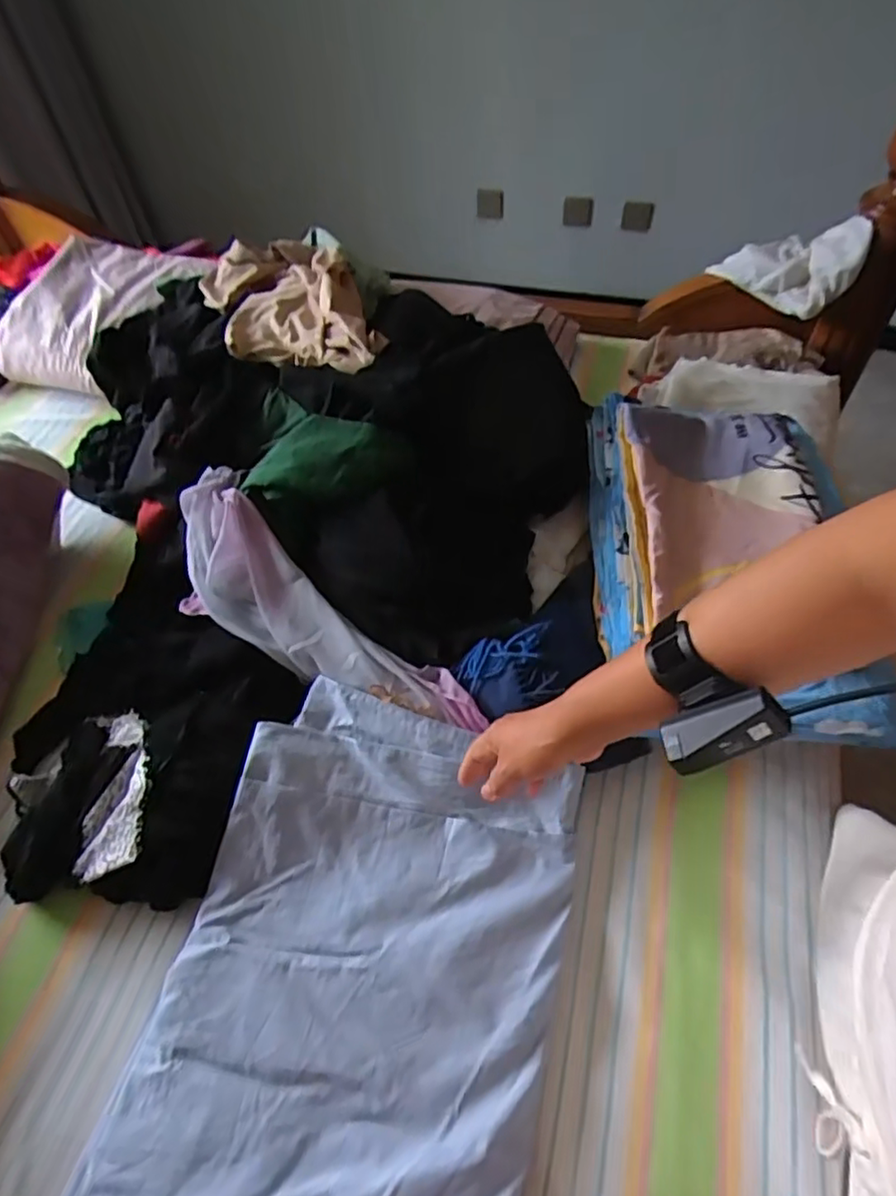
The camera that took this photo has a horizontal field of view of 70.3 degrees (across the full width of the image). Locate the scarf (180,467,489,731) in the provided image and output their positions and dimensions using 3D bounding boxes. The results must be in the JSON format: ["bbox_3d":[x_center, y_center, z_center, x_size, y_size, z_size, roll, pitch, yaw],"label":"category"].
[{"bbox_3d":[-0.152,0.025,0.684,0.414,0.109,0.122,35,63,25],"label":"scarf"}]

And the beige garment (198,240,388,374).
[{"bbox_3d":[-0.232,-0.435,0.924,0.210,0.082,0.423,-22,56,-12],"label":"beige garment"}]

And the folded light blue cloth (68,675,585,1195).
[{"bbox_3d":[-0.105,0.396,0.501,0.325,0.048,0.648,12,55,12],"label":"folded light blue cloth"}]

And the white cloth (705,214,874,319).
[{"bbox_3d":[0.540,-0.540,1.020,0.212,0.119,0.061,34,63,25],"label":"white cloth"}]

